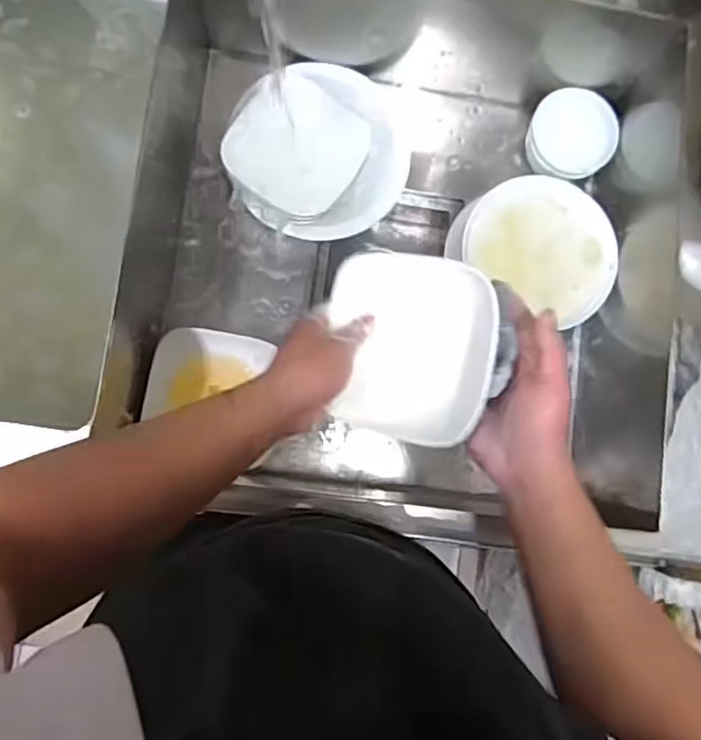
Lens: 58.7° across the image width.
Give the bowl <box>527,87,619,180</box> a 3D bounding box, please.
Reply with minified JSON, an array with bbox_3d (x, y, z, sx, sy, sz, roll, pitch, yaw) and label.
[{"bbox_3d":[0.289,-0.304,0.813,0.105,0.053,0.105,2,99,10],"label":"bowl"}]

